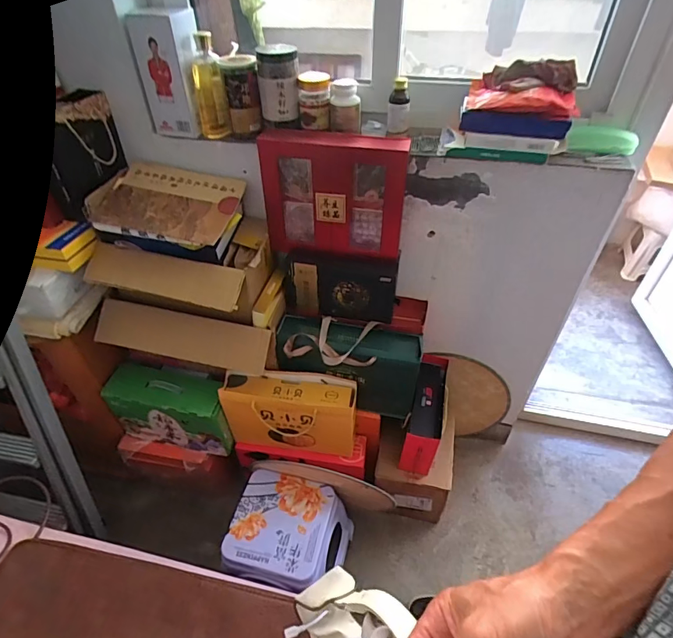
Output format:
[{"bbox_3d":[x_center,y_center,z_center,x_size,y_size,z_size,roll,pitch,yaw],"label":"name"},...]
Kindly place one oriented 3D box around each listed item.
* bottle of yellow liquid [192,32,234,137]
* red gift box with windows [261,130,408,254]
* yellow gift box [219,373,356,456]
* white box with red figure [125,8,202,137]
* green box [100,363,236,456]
[{"bbox_3d":[-0.282,-0.511,0.962,0.066,0.201,0.069,-11,44,-11],"label":"bottle of yellow liquid"},{"bbox_3d":[-0.008,-0.280,1.003,0.330,0.275,0.075,4,44,5],"label":"red gift box with windows"},{"bbox_3d":[-0.122,0.265,1.193,0.341,0.222,0.086,5,44,5],"label":"yellow gift box"},{"bbox_3d":[-0.351,-0.524,0.930,0.118,0.228,0.101,11,45,12],"label":"white box with red figure"},{"bbox_3d":[-0.458,0.255,1.240,0.335,0.211,0.123,8,44,9],"label":"green box"}]

